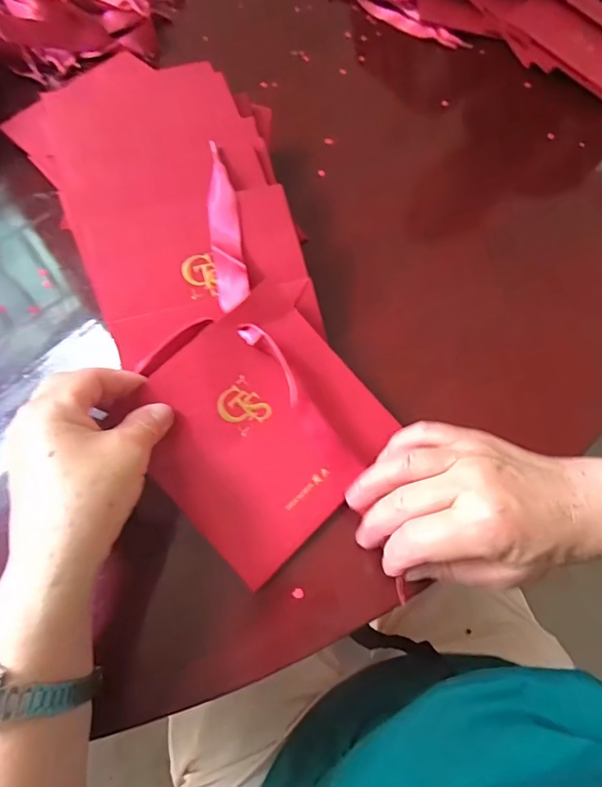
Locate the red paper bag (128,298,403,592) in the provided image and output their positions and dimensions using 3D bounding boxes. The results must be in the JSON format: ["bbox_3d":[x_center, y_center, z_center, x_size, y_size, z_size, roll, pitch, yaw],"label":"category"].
[{"bbox_3d":[-0.024,0.021,0.299,0.136,0.015,0.135,-43,90,-12],"label":"red paper bag"}]

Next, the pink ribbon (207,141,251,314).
[{"bbox_3d":[-0.052,-0.114,0.327,0.021,0.007,0.118,-7,80,-6],"label":"pink ribbon"}]

